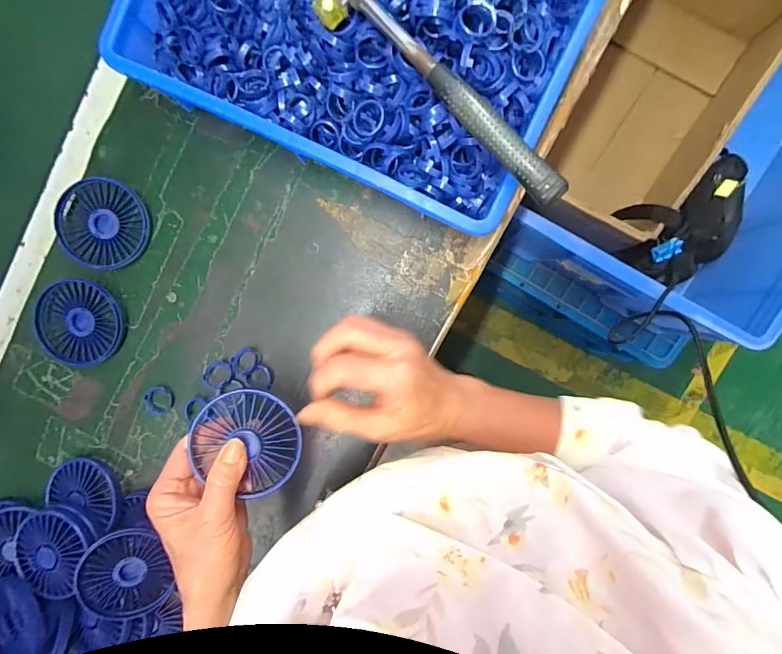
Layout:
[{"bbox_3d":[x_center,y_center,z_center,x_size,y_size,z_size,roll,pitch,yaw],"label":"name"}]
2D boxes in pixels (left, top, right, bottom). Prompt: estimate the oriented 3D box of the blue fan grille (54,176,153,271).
[{"bbox_3d":[-0.289,-0.104,0.422,0.089,0.017,0.084,0,93,6],"label":"blue fan grille"}]

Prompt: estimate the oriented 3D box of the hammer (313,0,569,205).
[{"bbox_3d":[0.043,-0.182,0.318,0.057,0.027,0.233,-43,88,7],"label":"hammer"}]

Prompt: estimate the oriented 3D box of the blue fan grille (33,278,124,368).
[{"bbox_3d":[-0.318,-0.005,0.431,0.080,0.017,0.086,0,93,6],"label":"blue fan grille"}]

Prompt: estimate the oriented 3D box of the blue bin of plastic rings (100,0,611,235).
[{"bbox_3d":[-0.034,-0.262,0.362,0.375,0.063,0.252,25,95,4],"label":"blue bin of plastic rings"}]

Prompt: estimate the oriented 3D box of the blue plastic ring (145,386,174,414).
[{"bbox_3d":[-0.240,0.076,0.439,0.027,0.007,0.028,0,93,6],"label":"blue plastic ring"}]

